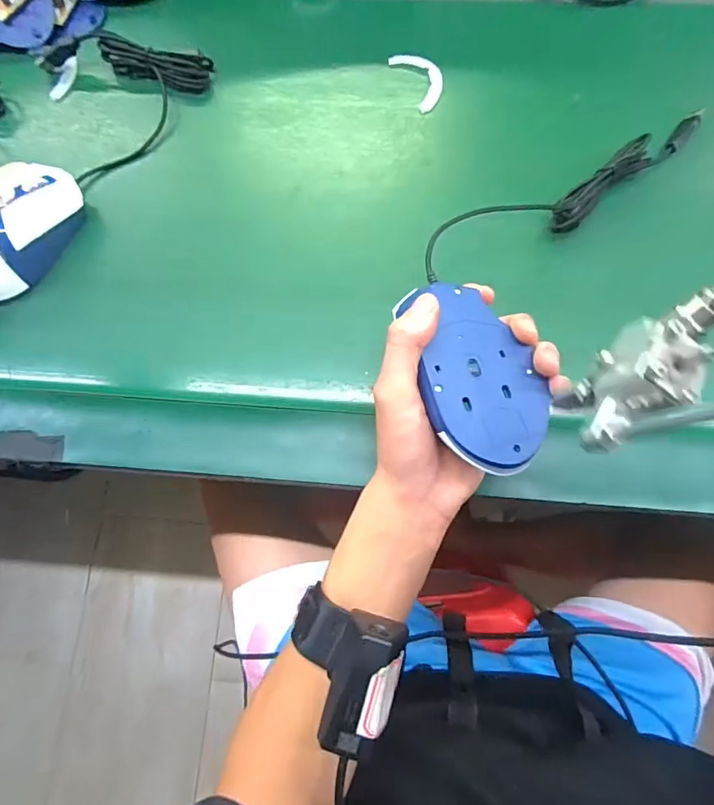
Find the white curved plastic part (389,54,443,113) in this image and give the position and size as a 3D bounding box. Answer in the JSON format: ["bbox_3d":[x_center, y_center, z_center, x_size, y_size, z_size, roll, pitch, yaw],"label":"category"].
[{"bbox_3d":[0.056,-0.285,0.414,0.032,0.008,0.064,-24,76,-7],"label":"white curved plastic part"}]

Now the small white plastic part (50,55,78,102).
[{"bbox_3d":[-0.269,-0.297,0.436,0.013,0.007,0.044,19,75,5],"label":"small white plastic part"}]

